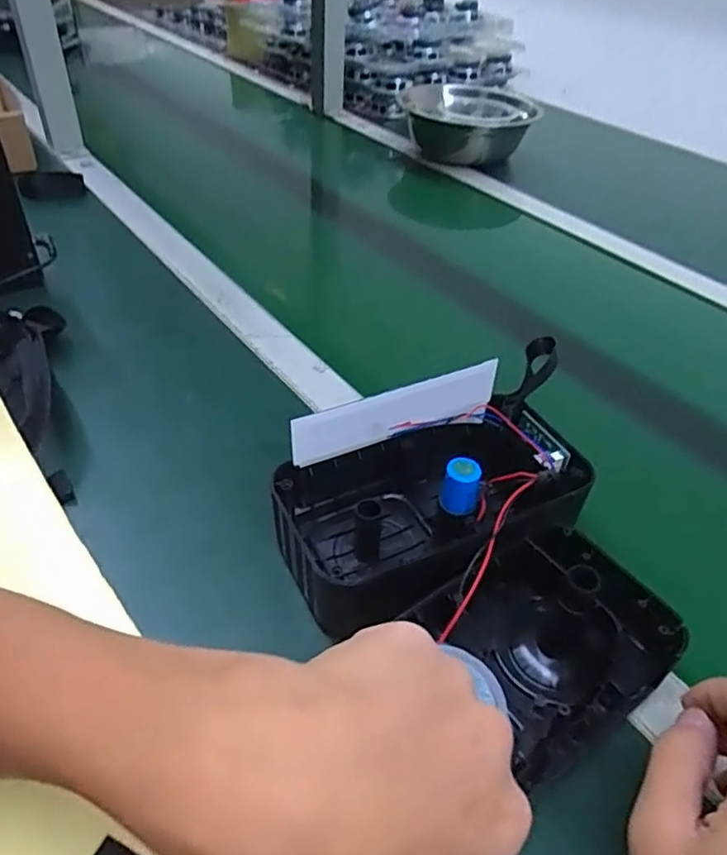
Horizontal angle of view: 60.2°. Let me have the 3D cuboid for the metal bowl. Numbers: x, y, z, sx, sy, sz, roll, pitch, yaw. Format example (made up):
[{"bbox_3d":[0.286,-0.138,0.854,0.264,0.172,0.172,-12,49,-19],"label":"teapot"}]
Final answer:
[{"bbox_3d":[0.150,-0.445,0.935,0.190,0.095,0.161,0,41,-5],"label":"metal bowl"}]

